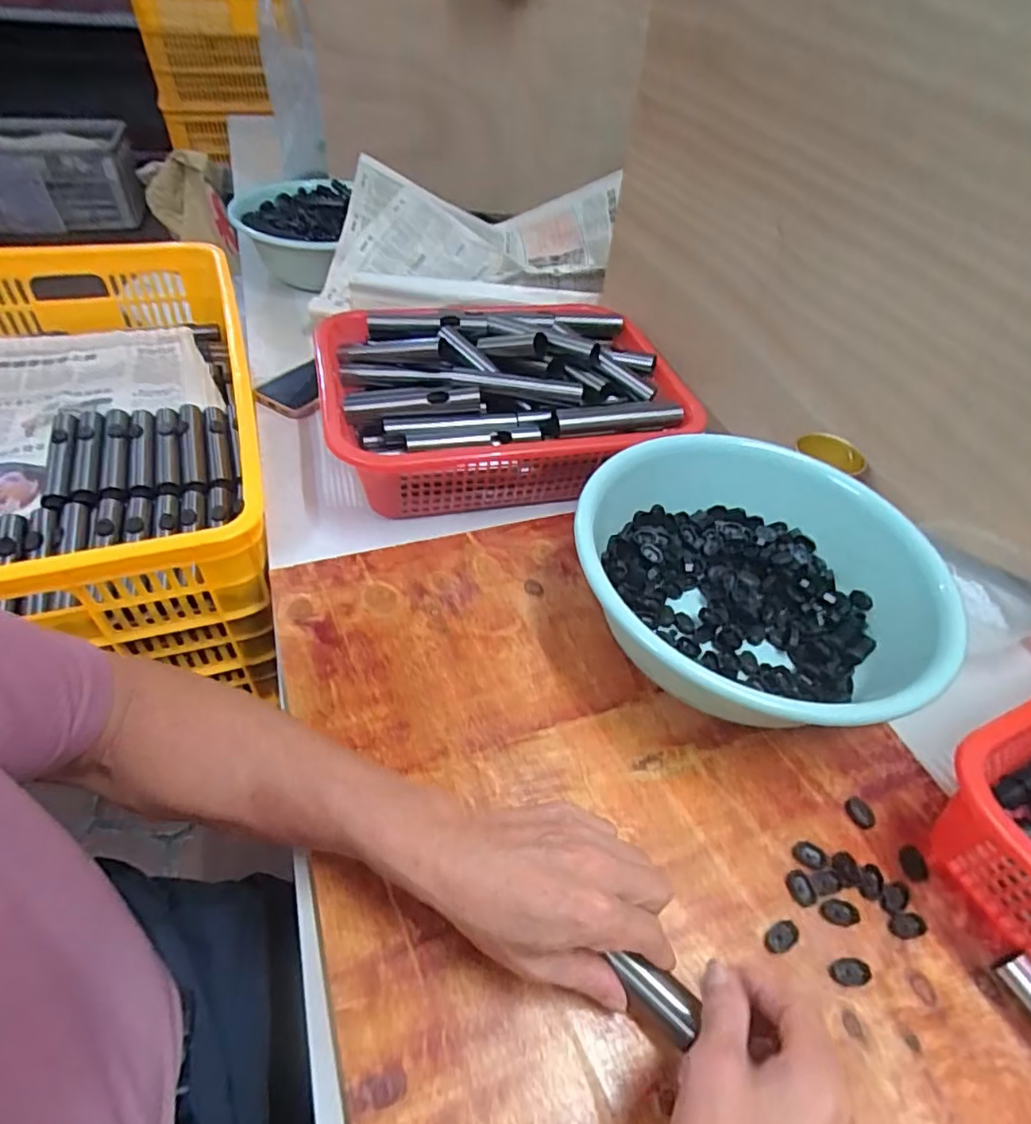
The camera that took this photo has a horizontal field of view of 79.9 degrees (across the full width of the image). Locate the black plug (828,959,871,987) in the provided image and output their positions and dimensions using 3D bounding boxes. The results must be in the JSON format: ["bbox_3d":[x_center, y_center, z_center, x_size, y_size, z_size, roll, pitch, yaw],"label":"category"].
[{"bbox_3d":[0.205,0.251,0.377,0.023,0.007,0.014,2,47,-3],"label":"black plug"}]

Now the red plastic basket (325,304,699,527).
[{"bbox_3d":[-0.007,-0.186,0.688,0.387,0.099,0.287,-7,48,-11],"label":"red plastic basket"}]

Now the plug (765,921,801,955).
[{"bbox_3d":[0.168,0.236,0.388,0.023,0.007,0.014,-18,51,-20],"label":"plug"}]

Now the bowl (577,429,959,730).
[{"bbox_3d":[0.204,0.019,0.526,0.269,0.095,0.293,-9,48,-13],"label":"bowl"}]

